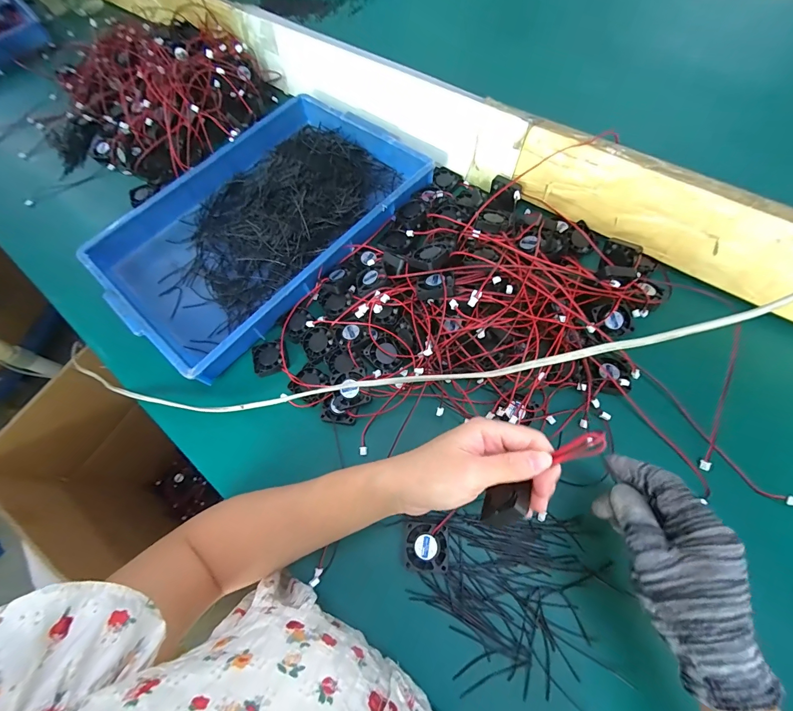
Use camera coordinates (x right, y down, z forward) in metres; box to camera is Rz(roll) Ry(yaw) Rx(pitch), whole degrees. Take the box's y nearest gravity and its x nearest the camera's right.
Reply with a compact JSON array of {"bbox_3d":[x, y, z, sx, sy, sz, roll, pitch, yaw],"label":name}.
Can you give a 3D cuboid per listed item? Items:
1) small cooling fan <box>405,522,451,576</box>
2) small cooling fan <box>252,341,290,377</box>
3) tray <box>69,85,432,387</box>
[{"bbox_3d":[0.029,0.178,0.340,0.040,0.015,0.040,3,67,7],"label":"small cooling fan"},{"bbox_3d":[-0.153,0.002,0.437,0.040,0.009,0.043,-20,66,-3],"label":"small cooling fan"},{"bbox_3d":[-0.197,-0.201,0.519,0.308,0.049,0.437,40,73,19],"label":"tray"}]

